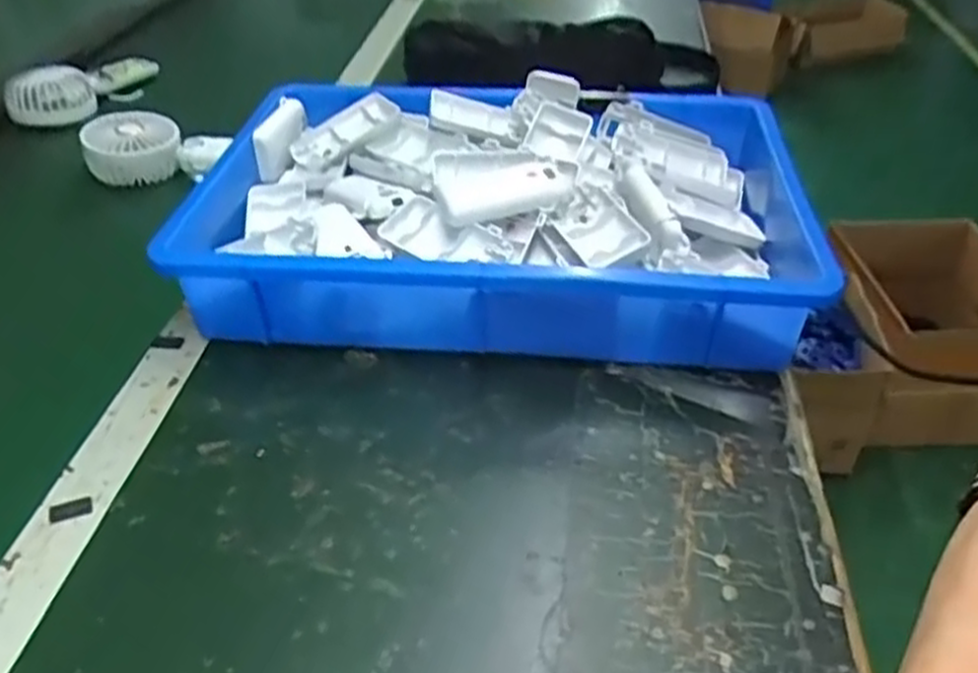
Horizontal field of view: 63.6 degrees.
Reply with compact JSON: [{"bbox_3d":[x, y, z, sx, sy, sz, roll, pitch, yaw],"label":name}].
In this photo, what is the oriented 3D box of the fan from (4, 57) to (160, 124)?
[{"bbox_3d":[-0.464,-0.292,0.905,0.069,0.054,0.172,16,42,19],"label":"fan"}]

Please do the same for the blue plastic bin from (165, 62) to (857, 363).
[{"bbox_3d":[0.015,-0.105,0.632,0.443,0.087,0.310,3,40,5],"label":"blue plastic bin"}]

